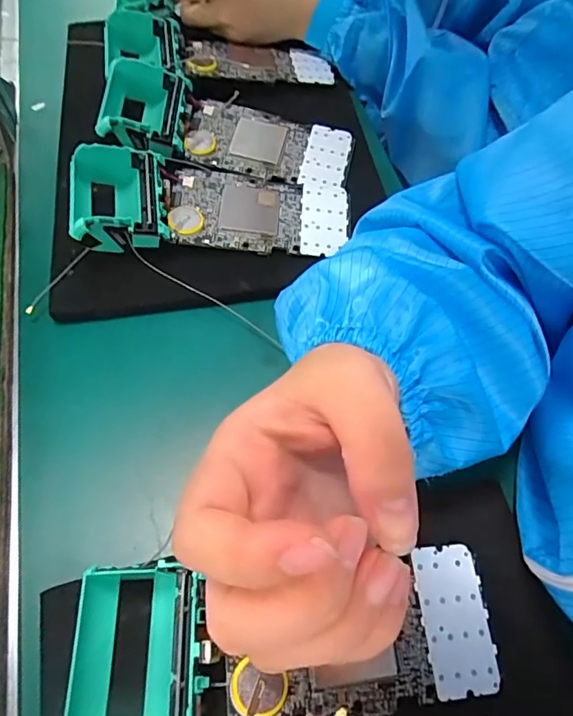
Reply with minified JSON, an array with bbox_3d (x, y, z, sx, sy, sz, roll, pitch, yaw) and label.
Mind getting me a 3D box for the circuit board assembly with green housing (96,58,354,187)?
[{"bbox_3d":[-0.048,-0.180,0.382,0.195,0.035,0.071,8,61,3],"label":"circuit board assembly with green housing"}]

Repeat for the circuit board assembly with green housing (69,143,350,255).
[{"bbox_3d":[-0.052,-0.111,0.353,0.197,0.038,0.074,-3,61,-3],"label":"circuit board assembly with green housing"}]

